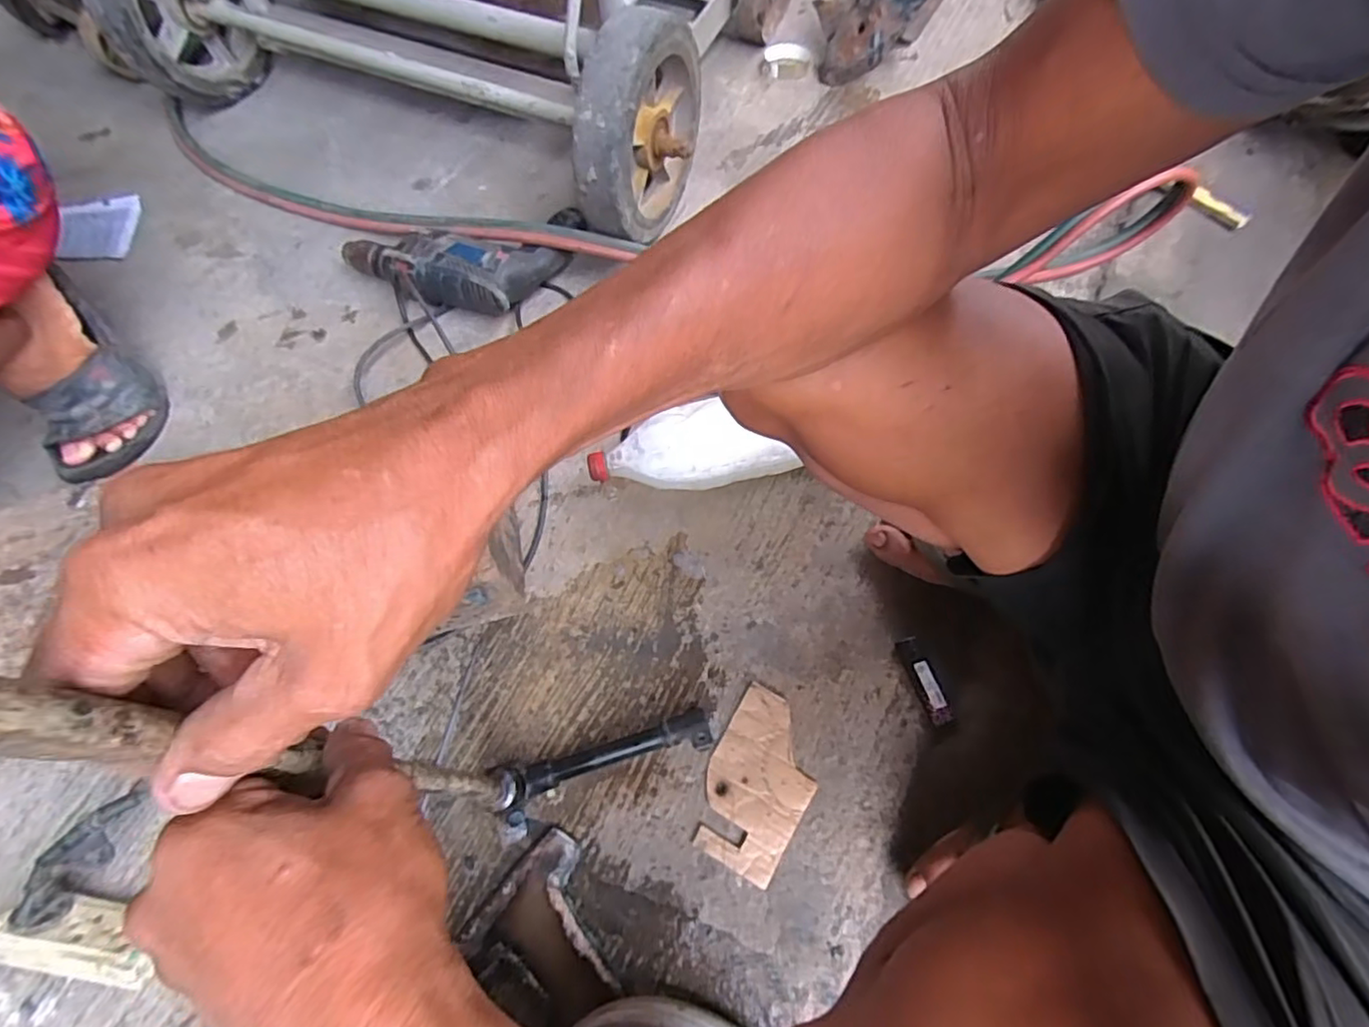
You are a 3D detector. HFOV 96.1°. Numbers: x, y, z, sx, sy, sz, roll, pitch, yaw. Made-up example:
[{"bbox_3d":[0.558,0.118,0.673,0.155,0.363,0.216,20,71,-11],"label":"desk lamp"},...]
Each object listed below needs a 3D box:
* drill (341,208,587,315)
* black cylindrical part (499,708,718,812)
[{"bbox_3d":[-0.283,-0.335,0.775,0.283,0.072,0.178,15,68,8],"label":"drill"},{"bbox_3d":[-0.063,0.212,0.540,0.175,0.042,0.034,-15,67,-4],"label":"black cylindrical part"}]

